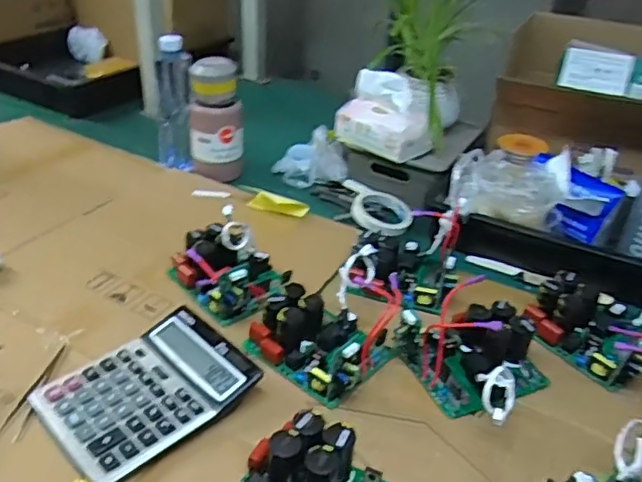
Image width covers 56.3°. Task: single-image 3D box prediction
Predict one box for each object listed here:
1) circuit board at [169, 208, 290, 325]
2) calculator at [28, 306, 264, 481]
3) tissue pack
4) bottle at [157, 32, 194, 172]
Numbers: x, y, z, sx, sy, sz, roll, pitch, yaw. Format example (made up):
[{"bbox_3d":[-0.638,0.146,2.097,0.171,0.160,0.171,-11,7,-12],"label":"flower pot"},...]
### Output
[{"bbox_3d":[-0.116,0.019,0.763,0.114,0.085,0.136,-22,41,-34],"label":"circuit board"},{"bbox_3d":[-0.174,0.150,0.604,0.183,0.032,0.145,-26,43,-37],"label":"calculator"},{"bbox_3d":[0.100,-0.205,0.969,0.148,0.111,0.091,23,37,27],"label":"tissue pack"},{"bbox_3d":[-0.254,-0.228,1.037,0.061,0.224,0.065,-7,34,-16],"label":"bottle"}]

